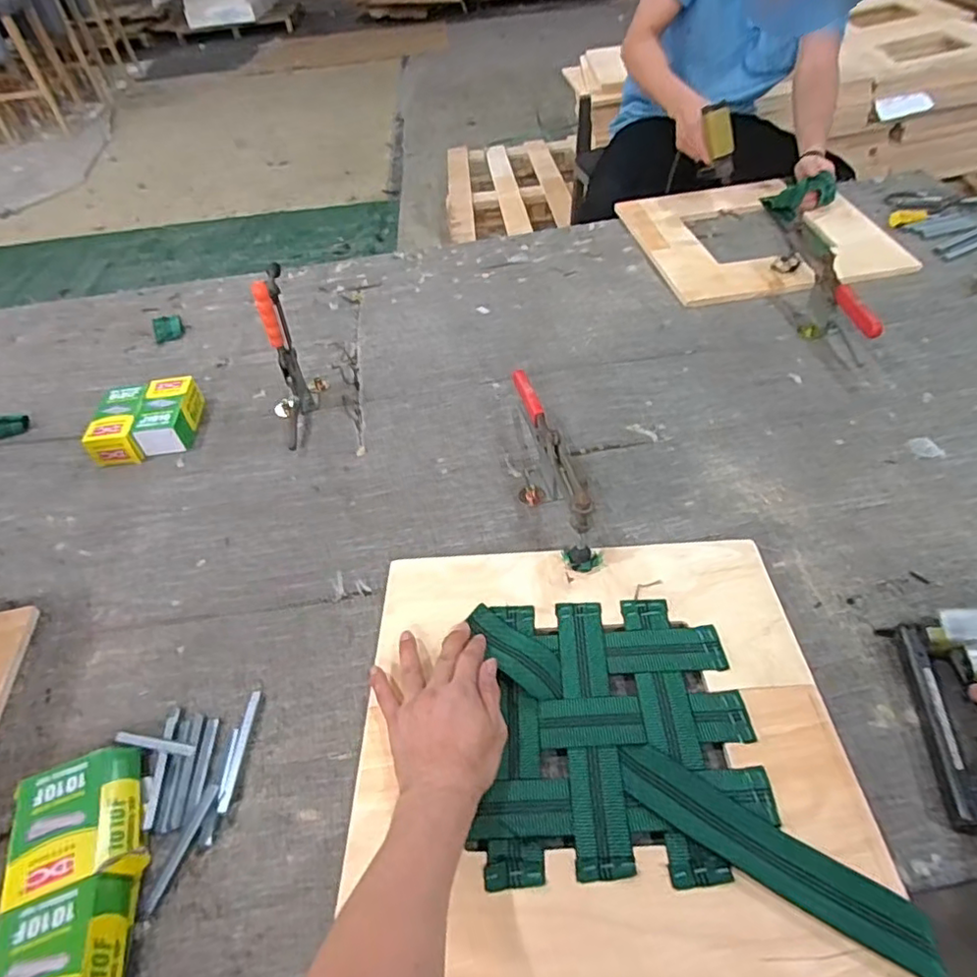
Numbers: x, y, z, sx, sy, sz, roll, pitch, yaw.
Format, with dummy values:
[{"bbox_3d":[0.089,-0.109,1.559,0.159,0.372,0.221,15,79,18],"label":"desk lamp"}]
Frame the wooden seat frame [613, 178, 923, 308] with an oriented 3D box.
[{"bbox_3d":[0.514,-0.501,1.183,0.432,0.026,0.430,-11,47,-3],"label":"wooden seat frame"}]

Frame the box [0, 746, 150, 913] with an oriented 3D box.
[{"bbox_3d":[-0.364,0.296,0.540,0.102,0.033,0.117,-19,48,-11],"label":"box"}]

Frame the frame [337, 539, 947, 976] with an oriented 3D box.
[{"bbox_3d":[0.099,0.221,0.564,0.426,0.012,0.398,-3,47,4],"label":"frame"}]

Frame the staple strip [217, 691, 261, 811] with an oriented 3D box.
[{"bbox_3d":[-0.241,0.252,0.591,0.010,0.004,0.114,-2,47,4],"label":"staple strip"}]

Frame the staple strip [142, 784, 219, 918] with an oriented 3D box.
[{"bbox_3d":[-0.268,0.311,0.529,0.012,0.004,0.102,11,50,16],"label":"staple strip"}]

